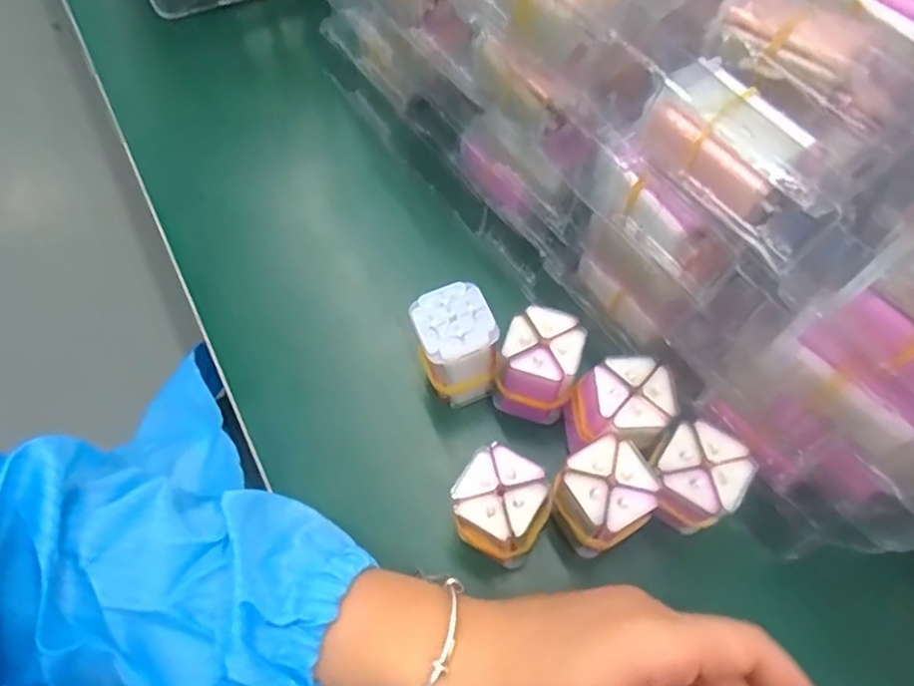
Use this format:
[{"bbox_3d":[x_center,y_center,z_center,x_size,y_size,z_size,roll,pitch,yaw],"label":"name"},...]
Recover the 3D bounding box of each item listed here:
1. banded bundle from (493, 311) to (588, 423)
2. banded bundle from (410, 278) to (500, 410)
[{"bbox_3d":[0.037,0.012,0.315,0.034,0.055,0.033,12,65,6],"label":"banded bundle"},{"bbox_3d":[-0.001,0.004,0.323,0.035,0.061,0.038,-19,66,-9],"label":"banded bundle"}]

